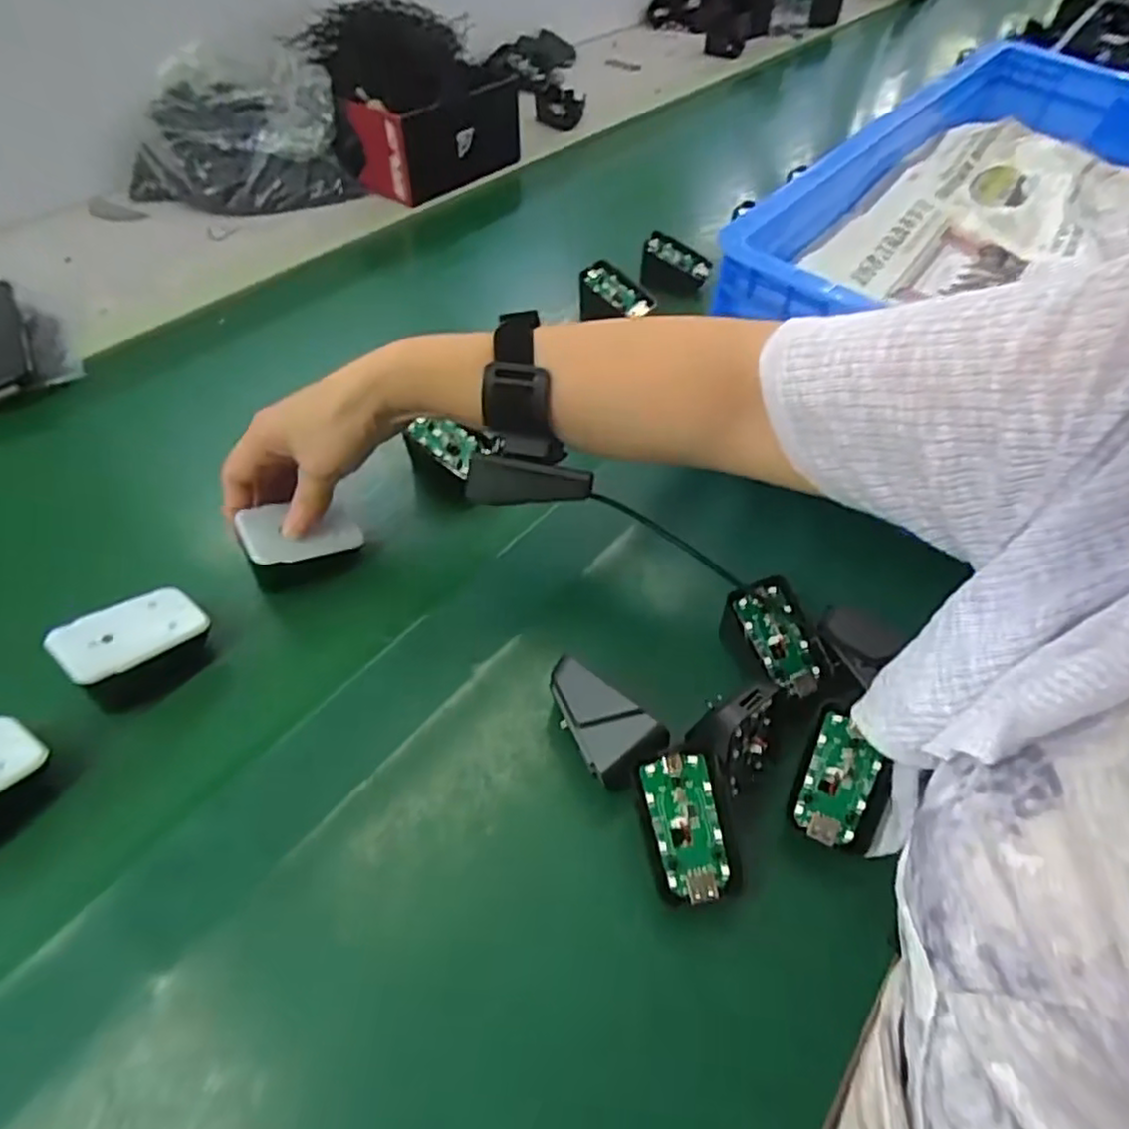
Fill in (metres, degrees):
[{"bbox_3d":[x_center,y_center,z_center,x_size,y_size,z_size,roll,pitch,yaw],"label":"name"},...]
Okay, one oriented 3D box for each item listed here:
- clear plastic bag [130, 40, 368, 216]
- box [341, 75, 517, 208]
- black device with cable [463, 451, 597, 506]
[{"bbox_3d":[-0.360,-0.463,0.735,0.219,0.111,0.165,-23,55,-21],"label":"clear plastic bag"},{"bbox_3d":[-0.138,-0.492,0.785,0.079,0.091,0.190,36,57,24],"label":"box"},{"bbox_3d":[-0.020,-0.046,0.378,0.068,0.024,0.014,1,50,-3],"label":"black device with cable"}]

